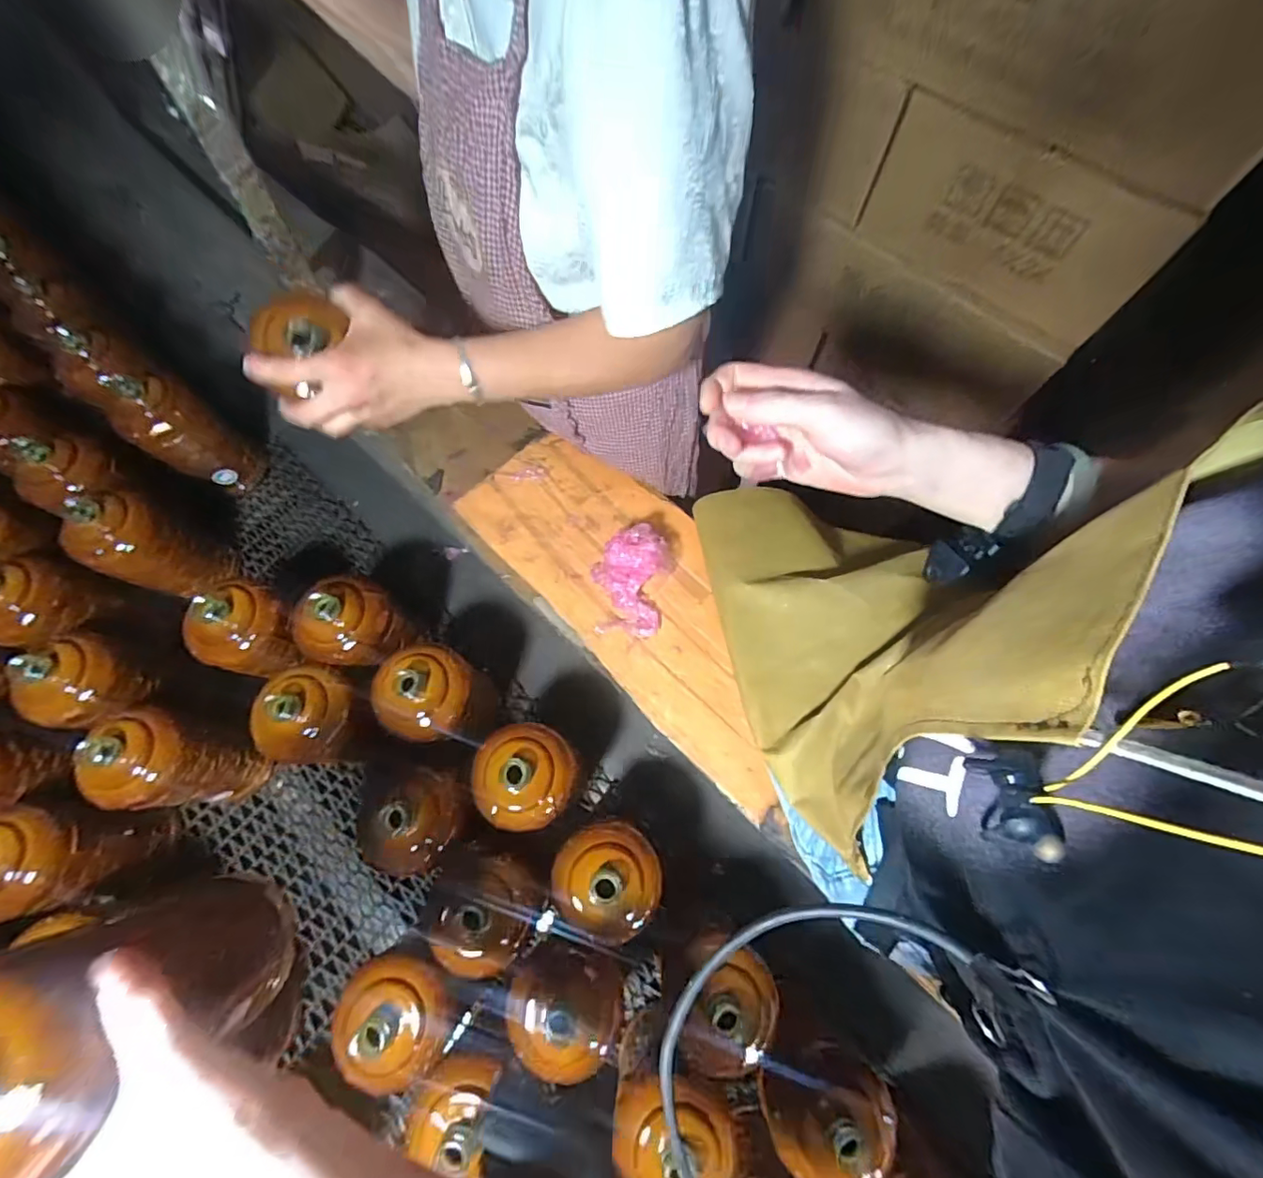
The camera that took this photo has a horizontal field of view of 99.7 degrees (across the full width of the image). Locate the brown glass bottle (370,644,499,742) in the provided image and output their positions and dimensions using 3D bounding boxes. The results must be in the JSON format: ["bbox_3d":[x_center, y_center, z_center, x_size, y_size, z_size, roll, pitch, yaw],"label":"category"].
[{"bbox_3d":[-0.196,0.112,0.569,0.092,0.178,0.076,39,75,13],"label":"brown glass bottle"}]

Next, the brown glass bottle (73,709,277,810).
[{"bbox_3d":[-0.458,0.175,0.549,0.084,0.169,0.094,4,70,2],"label":"brown glass bottle"}]

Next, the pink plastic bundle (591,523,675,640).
[{"bbox_3d":[-0.001,-0.011,0.675,0.099,0.066,0.126,1,70,1],"label":"pink plastic bundle"}]

